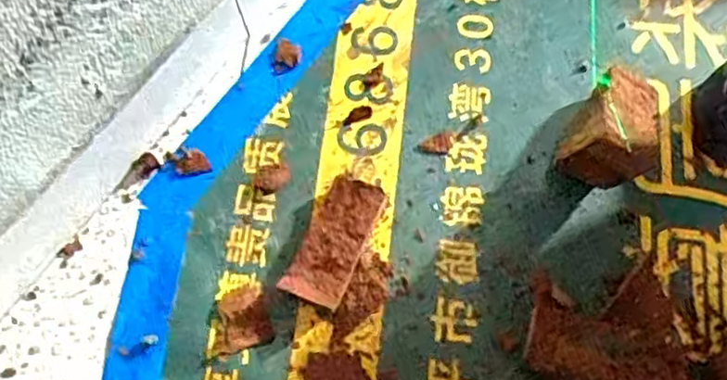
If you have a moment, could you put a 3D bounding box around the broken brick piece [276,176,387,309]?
[{"bbox_3d":[-0.023,0.039,0.550,0.052,0.021,0.104,19,72,7],"label":"broken brick piece"}]

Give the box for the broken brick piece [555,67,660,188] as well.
[{"bbox_3d":[0.204,-0.056,0.554,0.065,0.076,0.114,23,72,8],"label":"broken brick piece"}]

